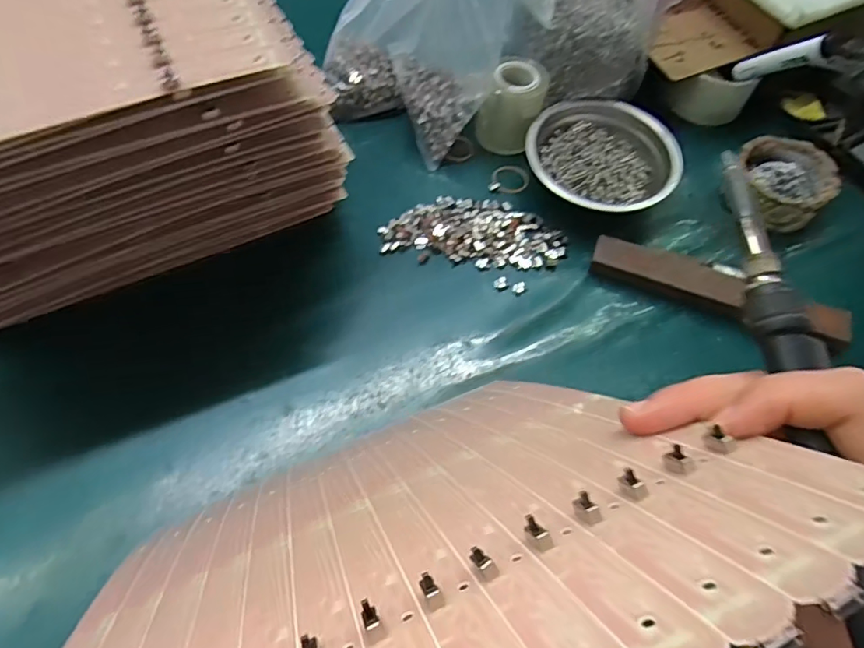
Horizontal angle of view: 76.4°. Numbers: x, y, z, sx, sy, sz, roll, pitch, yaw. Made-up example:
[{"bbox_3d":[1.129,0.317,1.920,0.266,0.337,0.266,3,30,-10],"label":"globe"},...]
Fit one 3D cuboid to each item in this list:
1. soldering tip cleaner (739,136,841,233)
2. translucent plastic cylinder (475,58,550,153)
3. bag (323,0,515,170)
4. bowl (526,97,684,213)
[{"bbox_3d":[0.307,-0.127,0.486,0.077,0.037,0.082,36,66,17],"label":"soldering tip cleaner"},{"bbox_3d":[0.072,-0.197,0.498,0.053,0.066,0.051,17,62,8],"label":"translucent plastic cylinder"},{"bbox_3d":[-0.023,-0.233,0.466,0.157,0.137,0.078,26,63,12],"label":"bag"},{"bbox_3d":[0.149,-0.147,0.487,0.128,0.038,0.117,1,61,-2],"label":"bowl"}]

